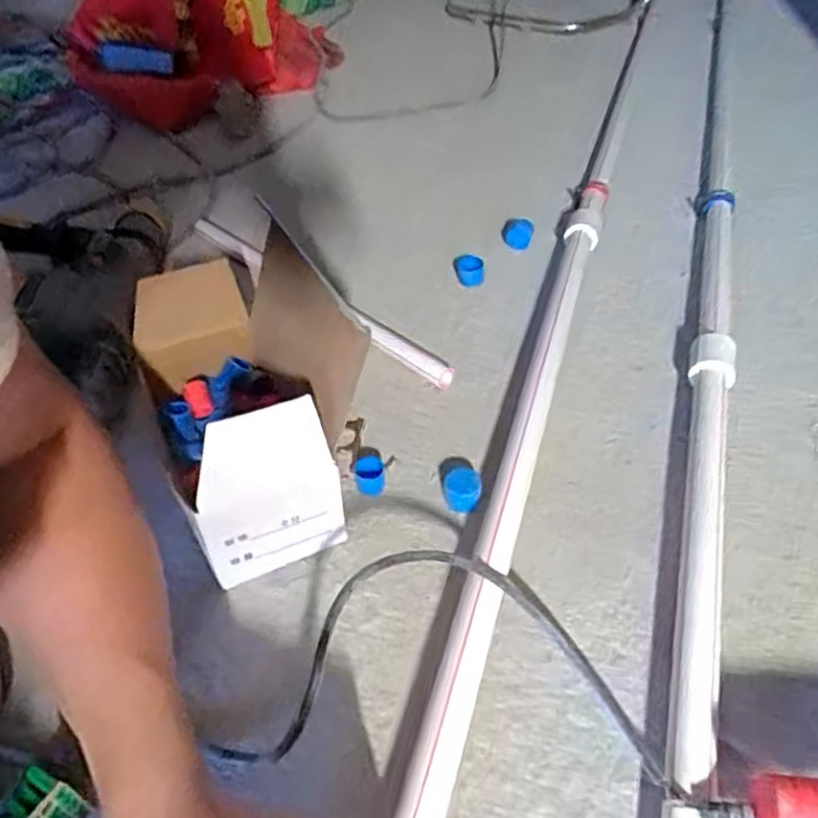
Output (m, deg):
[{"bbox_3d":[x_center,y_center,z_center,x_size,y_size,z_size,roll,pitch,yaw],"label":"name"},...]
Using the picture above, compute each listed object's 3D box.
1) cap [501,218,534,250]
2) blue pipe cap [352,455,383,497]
[{"bbox_3d":[0.122,-0.198,0.766,0.034,0.034,0.035,-4,44,4],"label":"cap"},{"bbox_3d":[-0.031,0.052,0.533,0.021,0.016,0.029,-10,44,-3],"label":"blue pipe cap"}]

